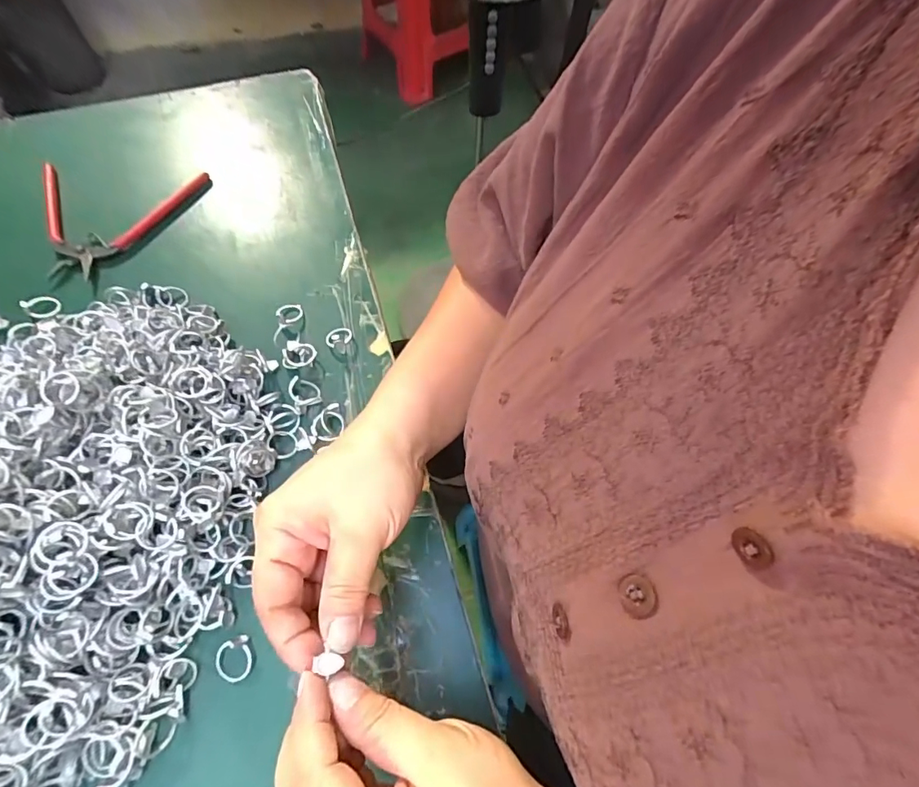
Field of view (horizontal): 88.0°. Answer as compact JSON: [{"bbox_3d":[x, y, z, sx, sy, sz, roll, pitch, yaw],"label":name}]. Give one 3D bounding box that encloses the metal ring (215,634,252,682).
[{"bbox_3d":[-0.127,0.149,0.266,0.021,0.005,0.024,-11,89,-7],"label":"metal ring"}]

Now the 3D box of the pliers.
[{"bbox_3d":[-0.313,-0.167,0.410,0.122,0.018,0.141,26,66,12],"label":"pliers"}]

